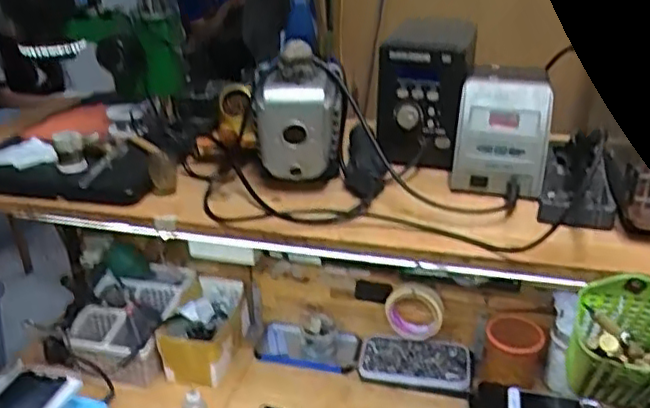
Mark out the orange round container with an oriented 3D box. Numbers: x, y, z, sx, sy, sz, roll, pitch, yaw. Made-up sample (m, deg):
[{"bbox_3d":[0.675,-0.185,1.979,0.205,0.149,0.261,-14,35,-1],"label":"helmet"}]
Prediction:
[{"bbox_3d":[0.303,0.235,1.023,0.085,0.100,0.082,0,26,0],"label":"orange round container"}]

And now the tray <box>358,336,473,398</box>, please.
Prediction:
[{"bbox_3d":[0.150,0.266,1.068,0.184,0.026,0.091,3,47,11],"label":"tray"}]

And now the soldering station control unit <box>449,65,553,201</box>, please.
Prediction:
[{"bbox_3d":[0.212,-0.087,0.753,0.101,0.127,0.116,10,28,21],"label":"soldering station control unit"}]

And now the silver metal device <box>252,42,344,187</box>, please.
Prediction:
[{"bbox_3d":[-0.031,-0.104,0.741,0.098,0.163,0.096,0,26,1],"label":"silver metal device"}]

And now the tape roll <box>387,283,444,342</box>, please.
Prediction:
[{"bbox_3d":[0.151,0.181,1.067,0.091,0.114,0.022,5,26,12],"label":"tape roll"}]

